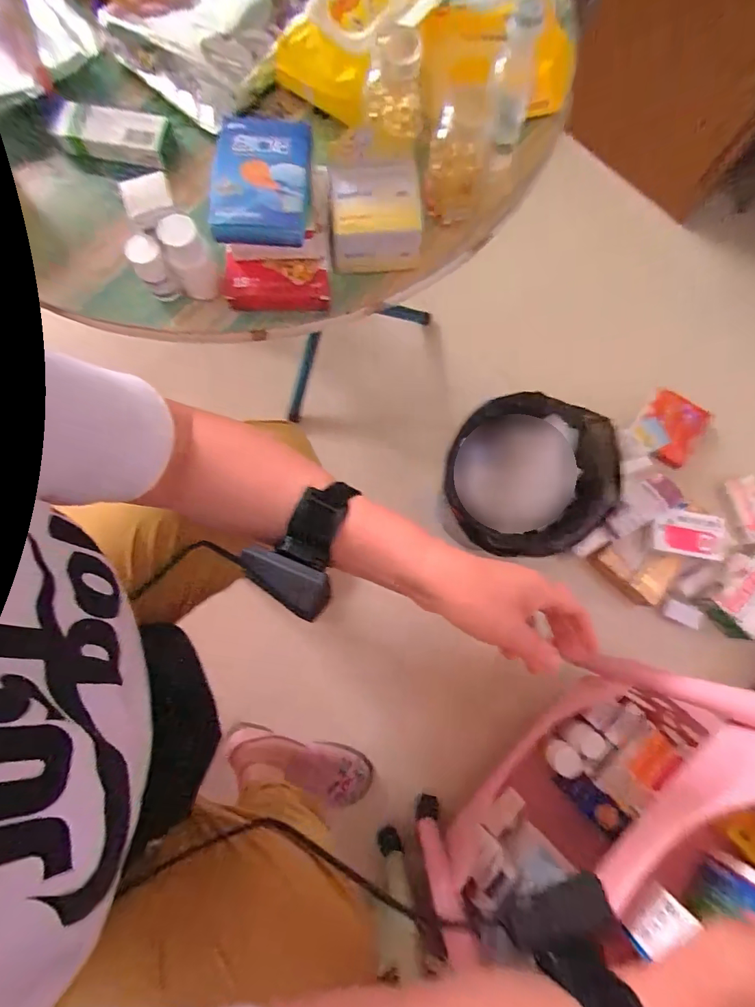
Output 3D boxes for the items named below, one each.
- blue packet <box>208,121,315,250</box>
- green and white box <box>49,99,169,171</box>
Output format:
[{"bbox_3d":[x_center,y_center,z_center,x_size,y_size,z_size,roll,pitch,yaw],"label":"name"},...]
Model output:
[{"bbox_3d":[-0.089,-0.247,0.346,0.071,0.026,0.091,2,79,-1],"label":"blue packet"},{"bbox_3d":[-0.239,-0.333,0.402,0.116,0.023,0.045,18,79,2],"label":"green and white box"}]

